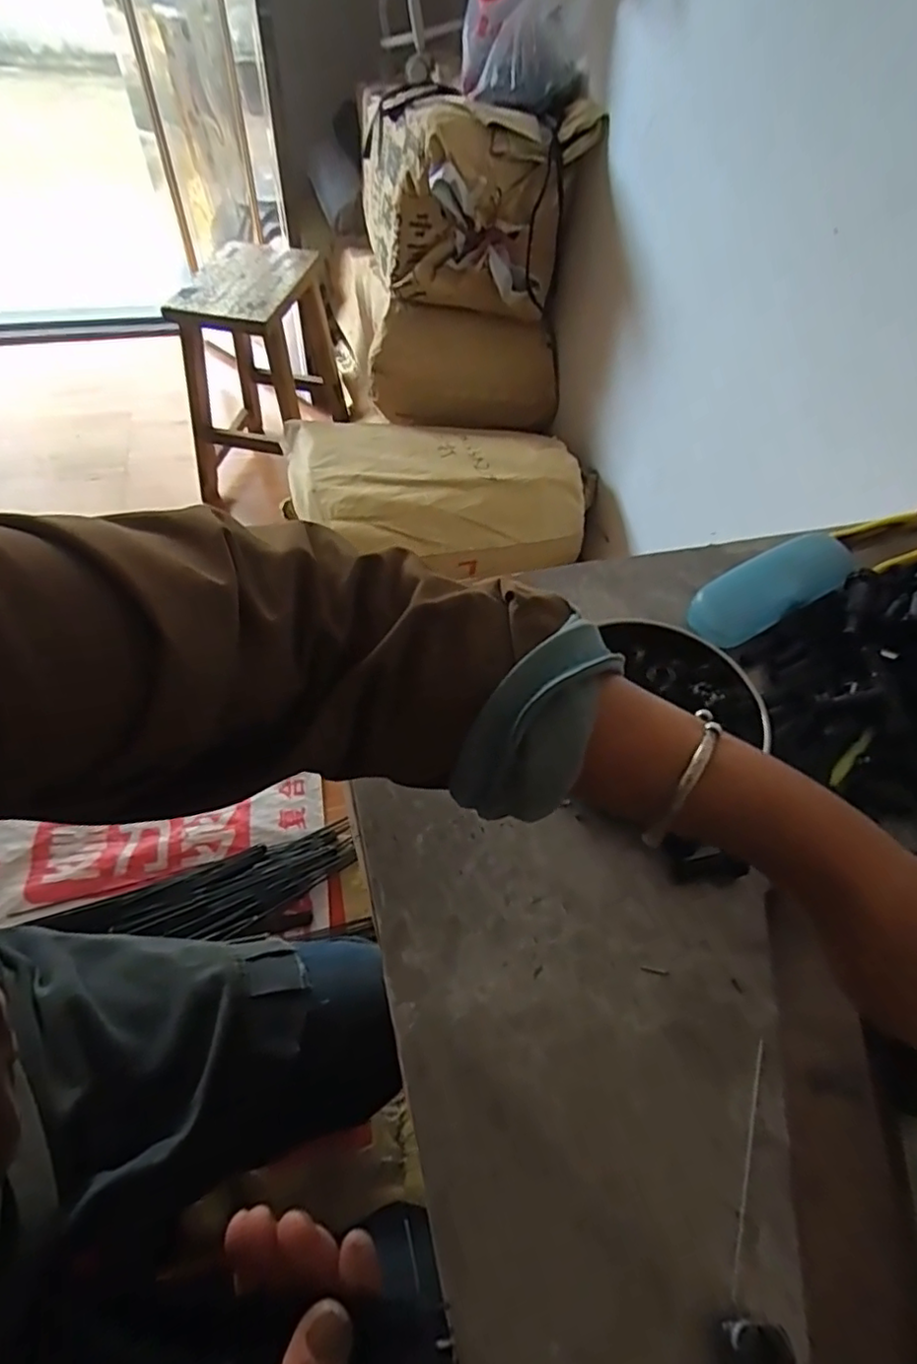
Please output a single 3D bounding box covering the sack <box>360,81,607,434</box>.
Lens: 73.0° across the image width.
[{"bbox_3d":[0.006,-0.863,1.304,0.417,0.522,0.352,-7,54,-9],"label":"sack"}]

